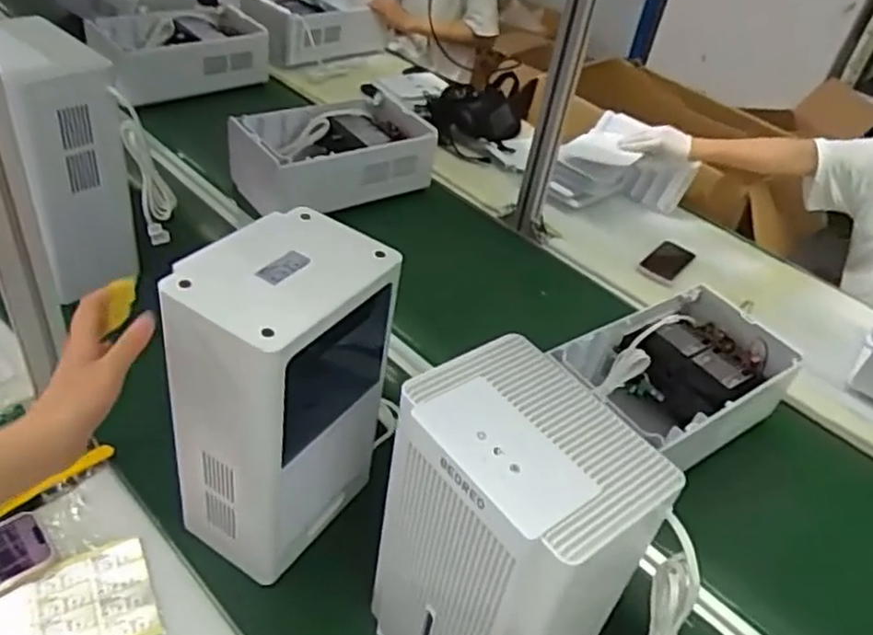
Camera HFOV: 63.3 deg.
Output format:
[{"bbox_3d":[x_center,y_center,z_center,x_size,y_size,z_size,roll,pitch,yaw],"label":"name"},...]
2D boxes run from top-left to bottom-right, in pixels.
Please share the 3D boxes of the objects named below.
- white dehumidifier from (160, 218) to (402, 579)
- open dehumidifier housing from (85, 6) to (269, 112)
[{"bbox_3d":[-0.162,0.089,0.745,0.147,0.338,0.207,26,42,18],"label":"white dehumidifier"},{"bbox_3d":[-0.617,-0.629,1.662,0.386,0.147,0.248,-25,50,-32],"label":"open dehumidifier housing"}]

